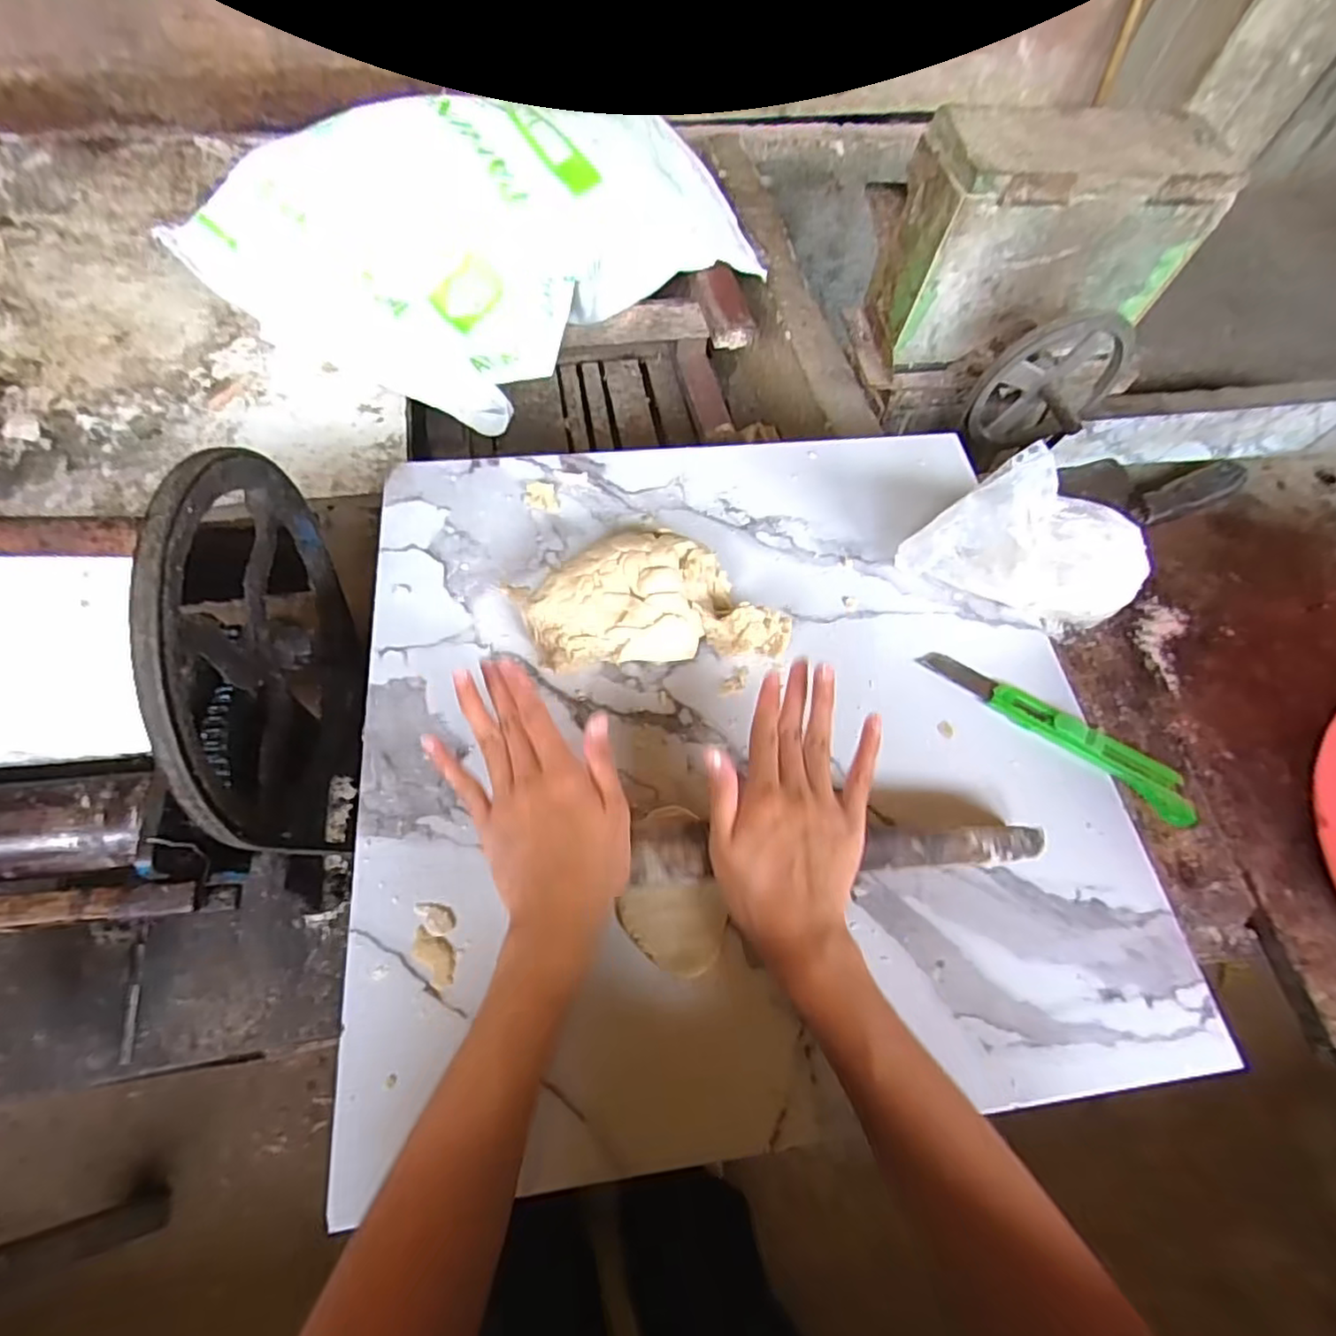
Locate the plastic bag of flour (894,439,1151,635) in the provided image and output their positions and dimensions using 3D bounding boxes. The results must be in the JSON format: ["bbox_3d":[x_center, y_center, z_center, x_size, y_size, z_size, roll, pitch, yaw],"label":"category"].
[{"bbox_3d":[0.260,-0.083,0.465,0.165,0.120,0.066,-1,64,-4],"label":"plastic bag of flour"}]

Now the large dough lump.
[{"bbox_3d":[-0.010,-0.045,0.461,0.167,0.060,0.087,-9,65,-8],"label":"large dough lump"}]

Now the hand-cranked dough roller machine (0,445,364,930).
[{"bbox_3d":[-0.371,0.020,0.440,0.240,0.264,0.289,-1,64,-7],"label":"hand-cranked dough roller machine"}]

